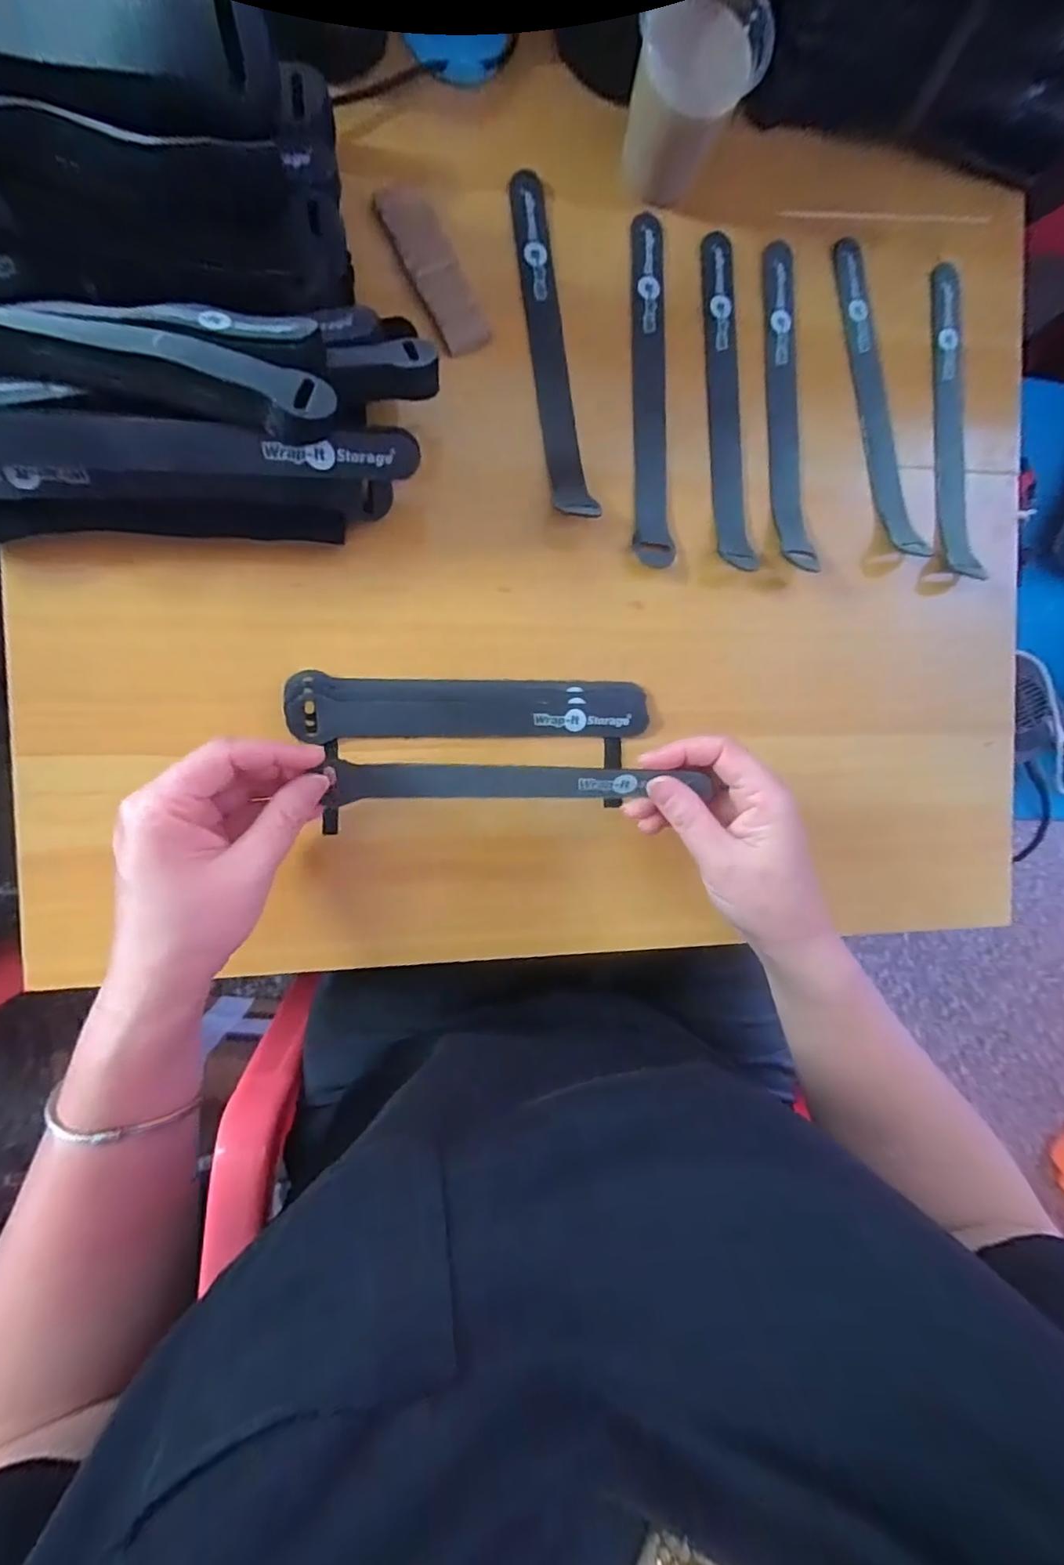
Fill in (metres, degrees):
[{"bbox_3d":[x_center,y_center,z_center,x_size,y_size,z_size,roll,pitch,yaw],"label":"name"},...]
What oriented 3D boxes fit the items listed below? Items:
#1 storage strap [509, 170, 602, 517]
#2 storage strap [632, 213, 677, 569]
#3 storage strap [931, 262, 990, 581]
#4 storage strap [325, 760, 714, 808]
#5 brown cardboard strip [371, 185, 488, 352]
[{"bbox_3d":[0.011,-0.246,0.314,0.021,0.017,0.201,-9,90,-9],"label":"storage strap"},{"bbox_3d":[0.069,-0.228,0.327,0.023,0.004,0.202,-1,89,-9],"label":"storage strap"},{"bbox_3d":[0.270,-0.231,0.358,0.022,0.014,0.204,1,89,-9],"label":"storage strap"},{"bbox_3d":[-0.001,0.000,0.293,0.181,0.009,0.017,1,89,5],"label":"storage strap"},{"bbox_3d":[-0.055,-0.286,0.313,0.030,0.004,0.096,-26,93,-9],"label":"brown cardboard strip"}]

